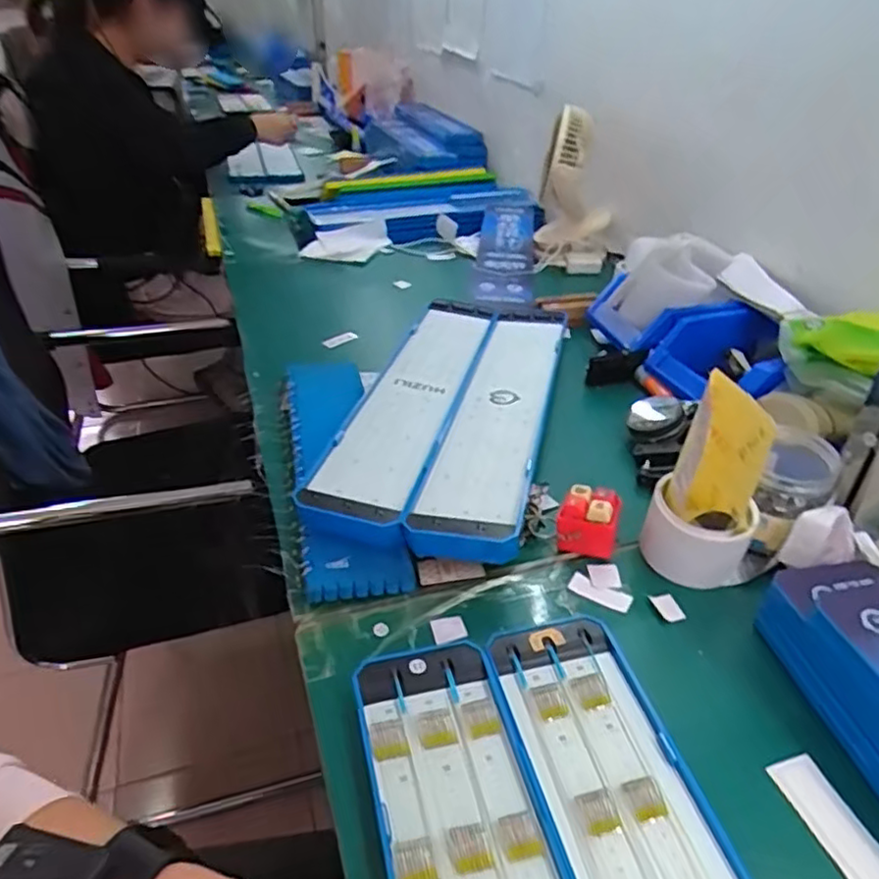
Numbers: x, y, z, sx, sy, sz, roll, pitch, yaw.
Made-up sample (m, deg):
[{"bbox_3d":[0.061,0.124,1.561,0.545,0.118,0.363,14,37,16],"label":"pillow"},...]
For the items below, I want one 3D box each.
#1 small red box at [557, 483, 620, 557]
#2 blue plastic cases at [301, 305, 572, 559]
[{"bbox_3d":[0.121,0.067,0.544,0.045,0.041,0.045,10,36,14],"label":"small red box"},{"bbox_3d":[0.022,-0.054,0.707,0.187,0.039,0.489,7,35,10],"label":"blue plastic cases"}]

